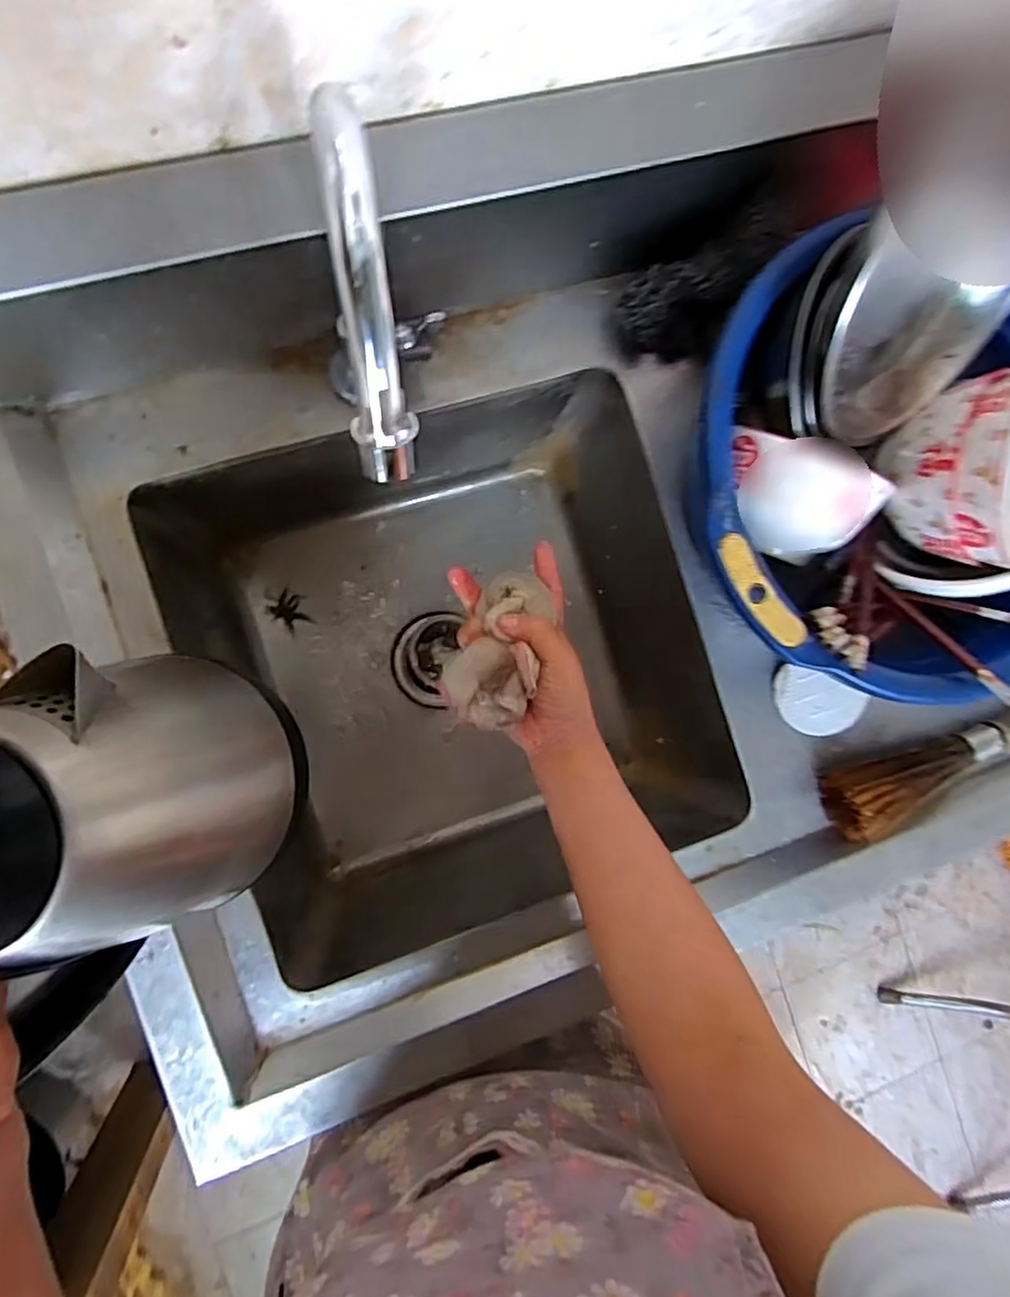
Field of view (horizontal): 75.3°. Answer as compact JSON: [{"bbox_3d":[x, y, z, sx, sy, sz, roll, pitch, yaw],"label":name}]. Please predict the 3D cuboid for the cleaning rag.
[{"bbox_3d":[-0.007,-0.002,0.459,0.059,0.045,0.110,15,76,-9],"label":"cleaning rag"}]

